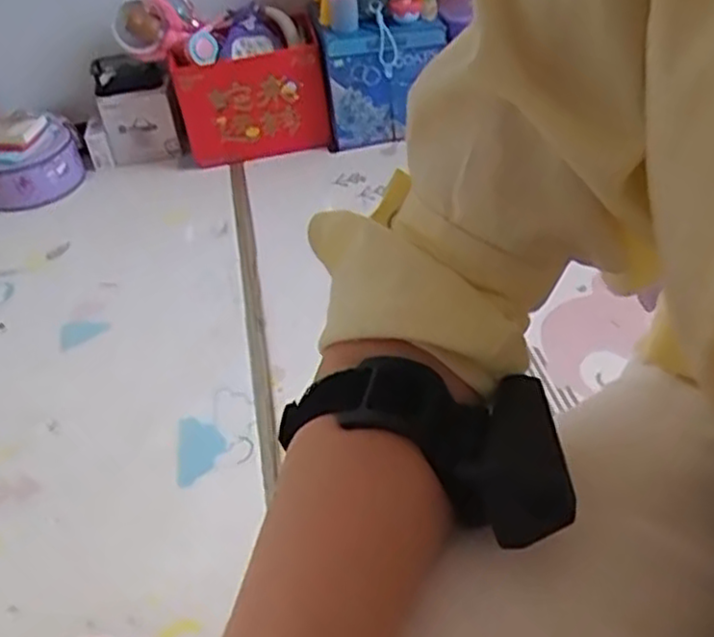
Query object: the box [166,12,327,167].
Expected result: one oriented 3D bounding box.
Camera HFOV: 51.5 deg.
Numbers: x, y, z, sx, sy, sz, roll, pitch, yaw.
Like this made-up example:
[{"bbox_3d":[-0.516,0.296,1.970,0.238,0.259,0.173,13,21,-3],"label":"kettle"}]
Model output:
[{"bbox_3d":[-0.187,-0.398,1.340,0.273,0.196,0.109,-24,42,-17],"label":"box"}]

